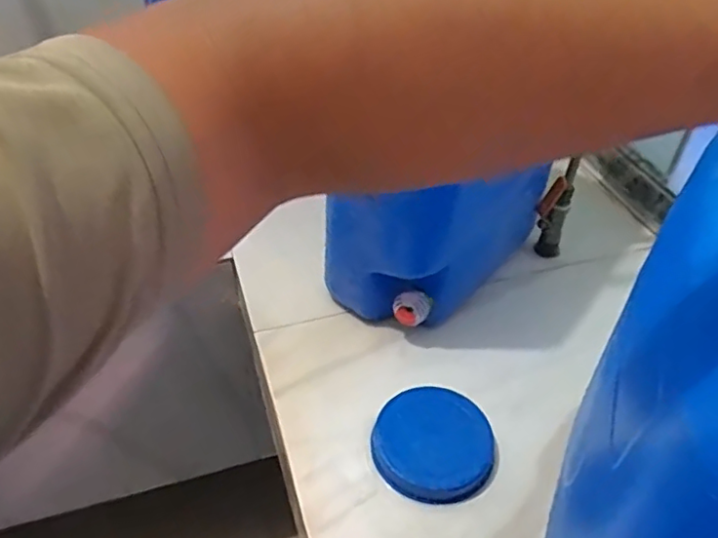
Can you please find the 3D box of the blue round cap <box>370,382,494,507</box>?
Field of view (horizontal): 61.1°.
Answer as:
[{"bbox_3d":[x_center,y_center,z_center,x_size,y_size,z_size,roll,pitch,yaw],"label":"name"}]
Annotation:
[{"bbox_3d":[0.077,0.176,0.626,0.119,0.019,0.120,1,44,-1],"label":"blue round cap"}]

